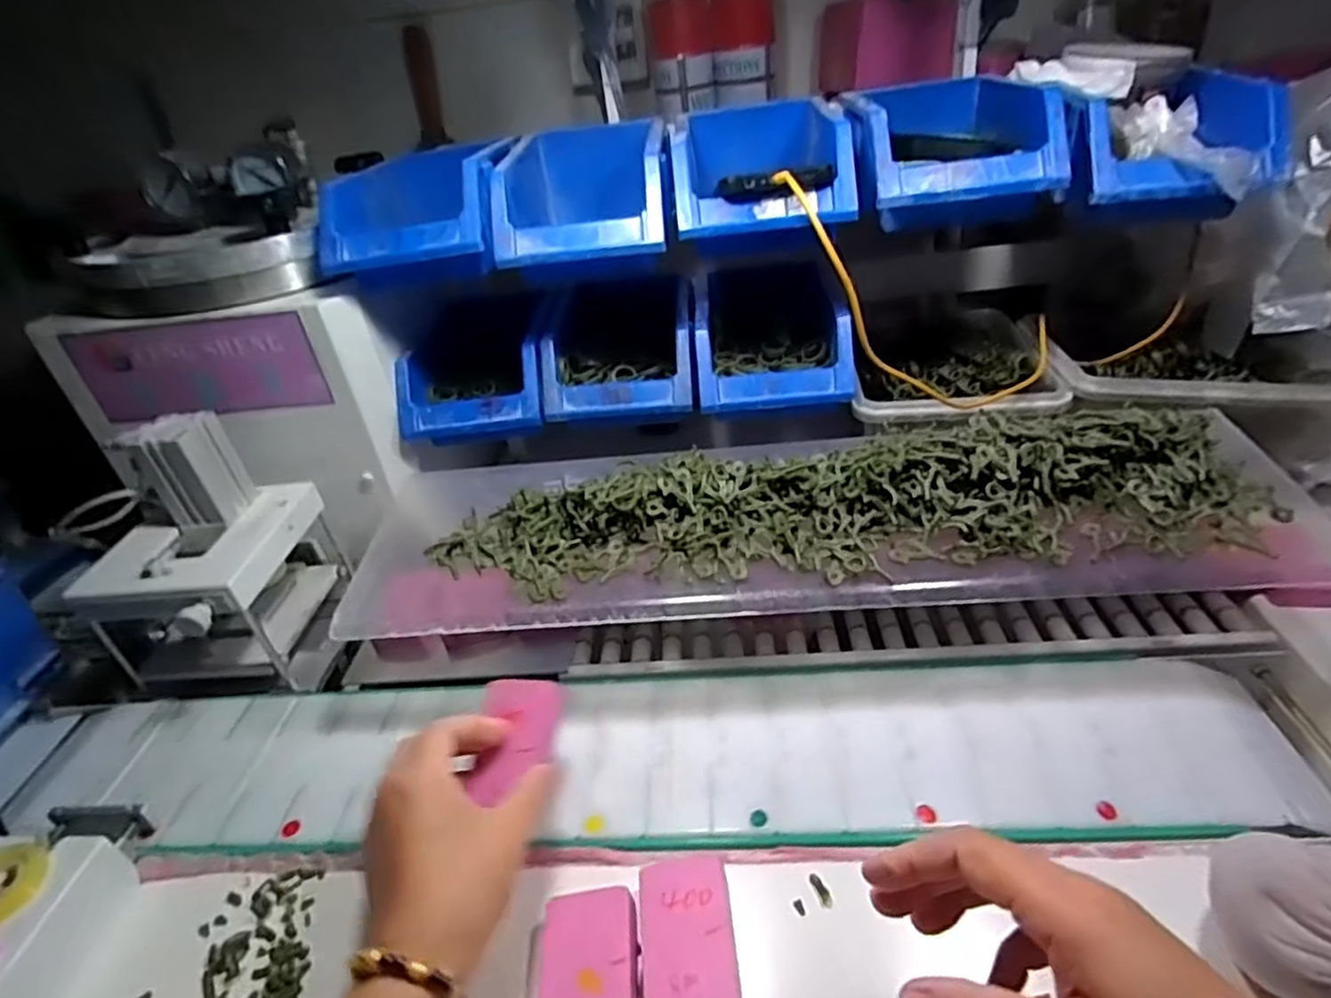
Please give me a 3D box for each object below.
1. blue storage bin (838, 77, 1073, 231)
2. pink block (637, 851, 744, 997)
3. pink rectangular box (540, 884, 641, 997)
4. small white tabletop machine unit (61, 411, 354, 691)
[{"bbox_3d":[0.211,-0.263,0.513,0.119,0.069,0.179,0,35,11],"label":"blue storage bin"},{"bbox_3d":[0.011,0.219,0.348,0.046,0.020,0.075,-8,34,0],"label":"pink block"},{"bbox_3d":[-0.036,0.234,0.340,0.047,0.022,0.071,-7,34,2],"label":"pink rectangular box"},{"bbox_3d":[-0.358,0.042,0.532,0.132,0.181,0.154,-4,34,6],"label":"small white tabletop machine unit"}]

